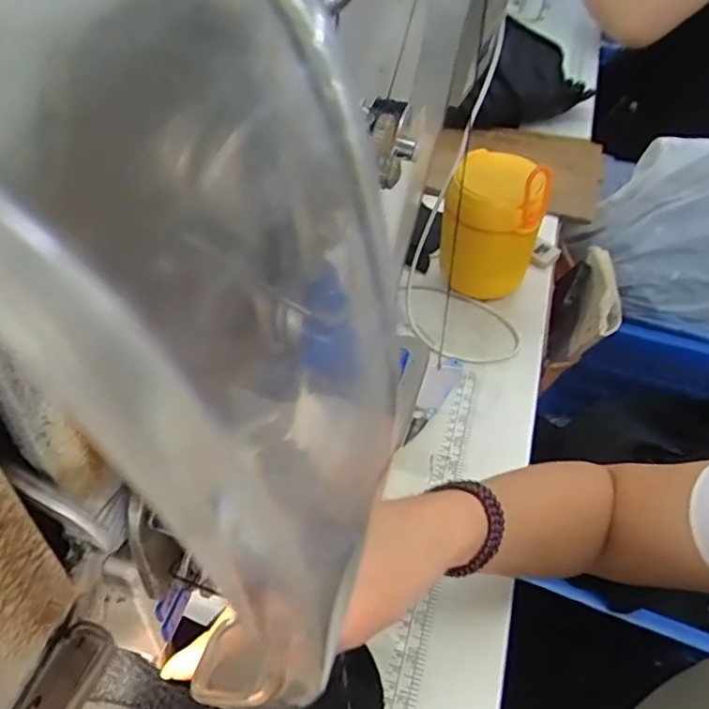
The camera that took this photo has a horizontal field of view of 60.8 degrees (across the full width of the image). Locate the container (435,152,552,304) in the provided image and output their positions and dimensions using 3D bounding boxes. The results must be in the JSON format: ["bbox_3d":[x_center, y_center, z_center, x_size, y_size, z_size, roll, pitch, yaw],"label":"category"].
[{"bbox_3d":[0.134,-0.125,0.616,0.091,0.143,0.082,5,48,4],"label":"container"}]

